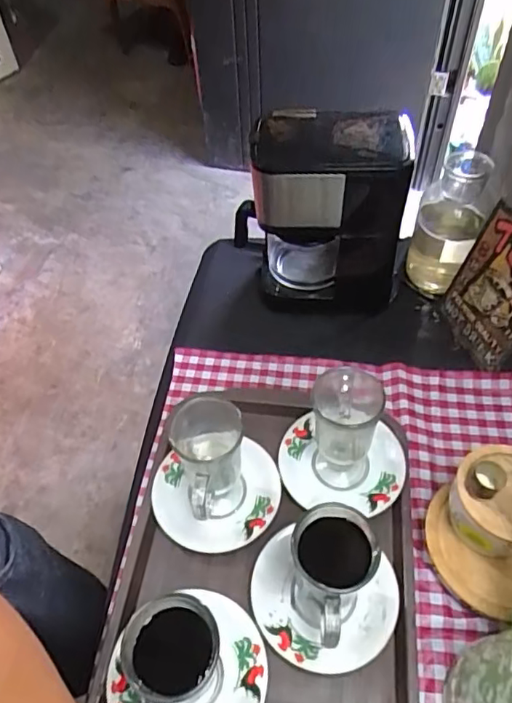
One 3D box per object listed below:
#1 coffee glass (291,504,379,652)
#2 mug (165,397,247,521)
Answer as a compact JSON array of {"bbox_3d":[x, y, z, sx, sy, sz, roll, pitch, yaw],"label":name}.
[{"bbox_3d":[0.067,0.216,0.510,0.064,0.135,0.099,1,51,4],"label":"coffee glass"},{"bbox_3d":[-0.043,0.123,0.590,0.064,0.139,0.087,-16,52,-10],"label":"mug"}]

